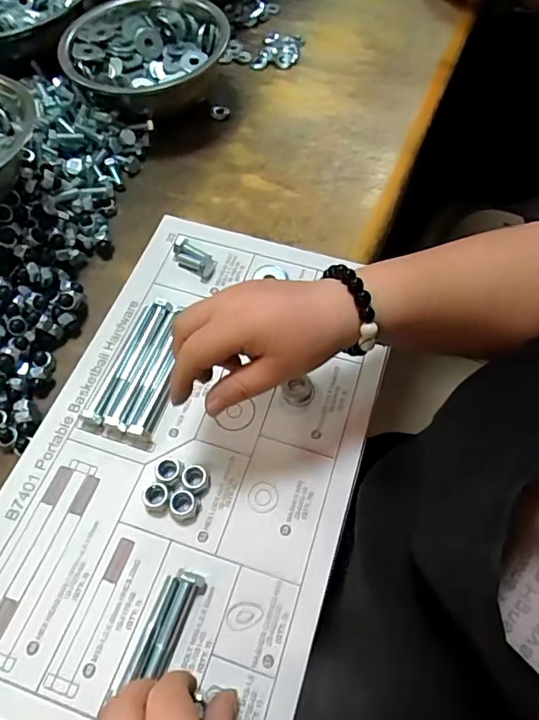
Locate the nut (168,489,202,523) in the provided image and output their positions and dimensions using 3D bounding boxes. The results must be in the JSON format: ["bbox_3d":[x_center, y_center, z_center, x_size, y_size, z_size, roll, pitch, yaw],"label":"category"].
[{"bbox_3d":[-0.056,0.096,0.338,0.018,0.011,0.017,18,62,8],"label":"nut"}]

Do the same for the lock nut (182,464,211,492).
[{"bbox_3d":[-0.050,0.080,0.346,0.018,0.013,0.016,22,63,9],"label":"lock nut"}]

